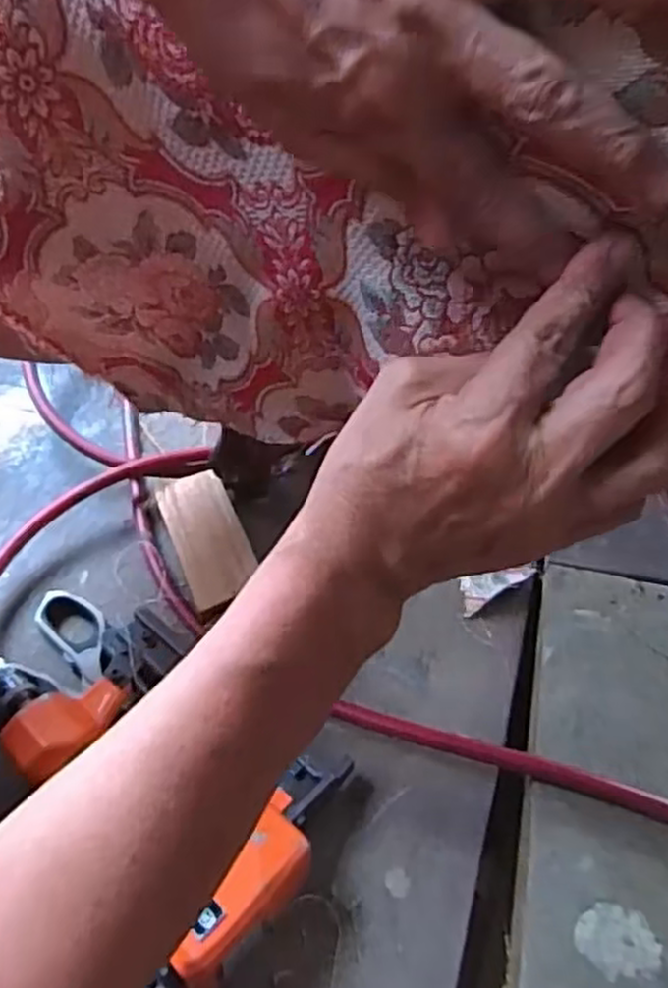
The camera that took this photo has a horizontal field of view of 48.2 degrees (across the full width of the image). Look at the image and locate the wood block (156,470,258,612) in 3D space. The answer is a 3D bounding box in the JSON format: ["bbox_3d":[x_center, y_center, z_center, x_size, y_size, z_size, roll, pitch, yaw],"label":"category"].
[{"bbox_3d":[-0.103,0.033,0.605,0.057,0.014,0.120,-19,55,-16],"label":"wood block"}]

